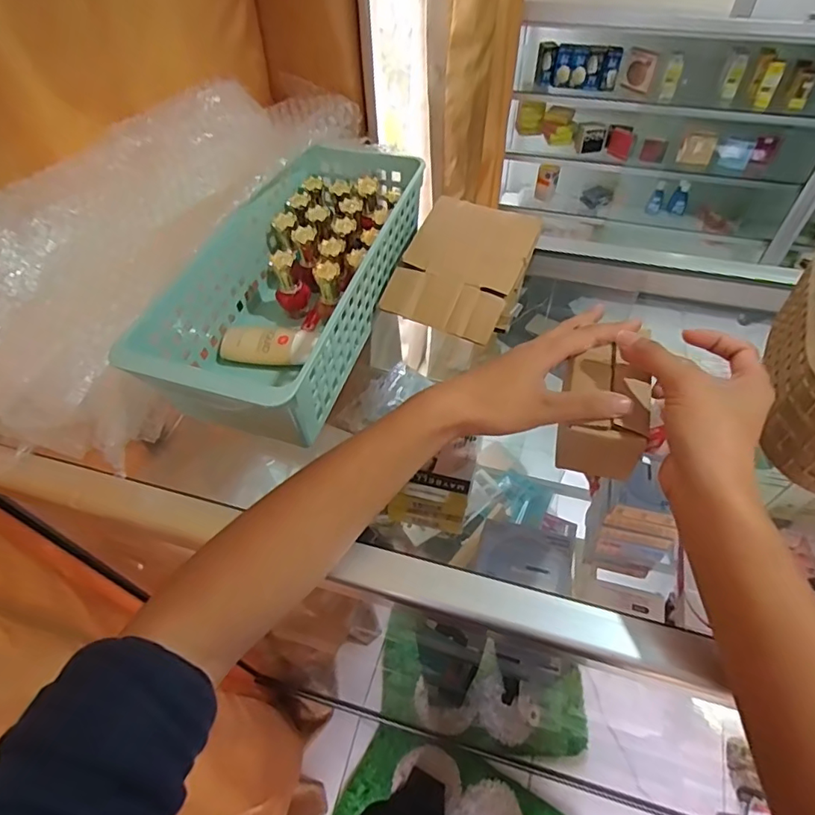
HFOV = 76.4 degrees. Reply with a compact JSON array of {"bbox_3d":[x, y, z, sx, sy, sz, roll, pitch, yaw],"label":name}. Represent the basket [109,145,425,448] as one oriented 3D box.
[{"bbox_3d":[-0.085,-0.115,0.447,0.132,0.081,0.287,15,56,13],"label":"basket"}]

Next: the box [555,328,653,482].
[{"bbox_3d":[0.136,0.004,0.362,0.052,0.056,0.071,10,55,10],"label":"box"}]

